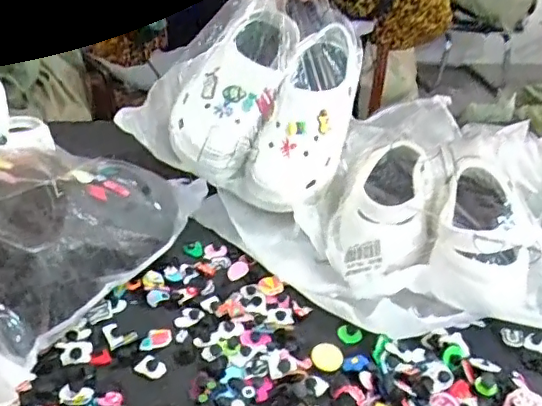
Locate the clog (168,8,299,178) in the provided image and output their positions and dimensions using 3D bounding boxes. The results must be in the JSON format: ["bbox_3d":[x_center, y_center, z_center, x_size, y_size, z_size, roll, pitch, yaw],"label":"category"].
[{"bbox_3d":[-0.047,-0.141,0.746,0.112,0.211,0.095,30,-1,8],"label":"clog"}]

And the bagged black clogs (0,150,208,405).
[{"bbox_3d":[-0.241,0.020,0.593,0.204,0.151,0.348,15,32,19],"label":"bagged black clogs"}]

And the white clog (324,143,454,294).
[{"bbox_3d":[0.140,0.006,0.681,0.117,0.120,0.217,15,32,18],"label":"white clog"}]

